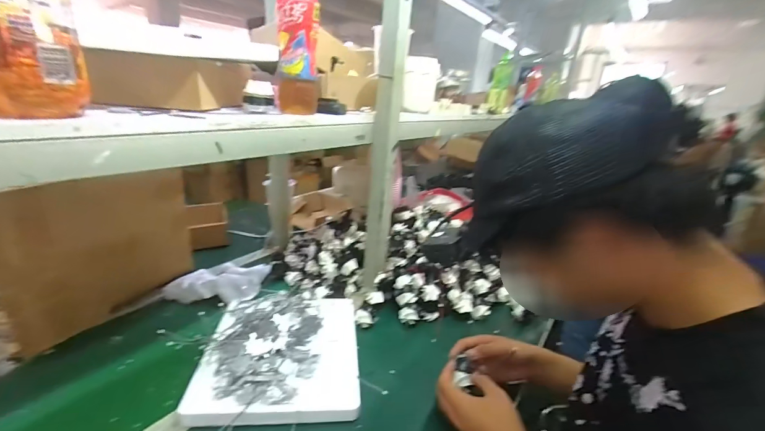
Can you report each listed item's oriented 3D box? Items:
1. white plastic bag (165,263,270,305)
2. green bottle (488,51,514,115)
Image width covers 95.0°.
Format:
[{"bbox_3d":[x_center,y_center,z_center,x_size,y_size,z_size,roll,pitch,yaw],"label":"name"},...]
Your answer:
[{"bbox_3d":[-0.361,0.144,0.807,0.162,0.045,0.157,7,20,9],"label":"white plastic bag"},{"bbox_3d":[0.459,-0.509,1.348,0.075,0.214,0.060,9,20,16],"label":"green bottle"}]

